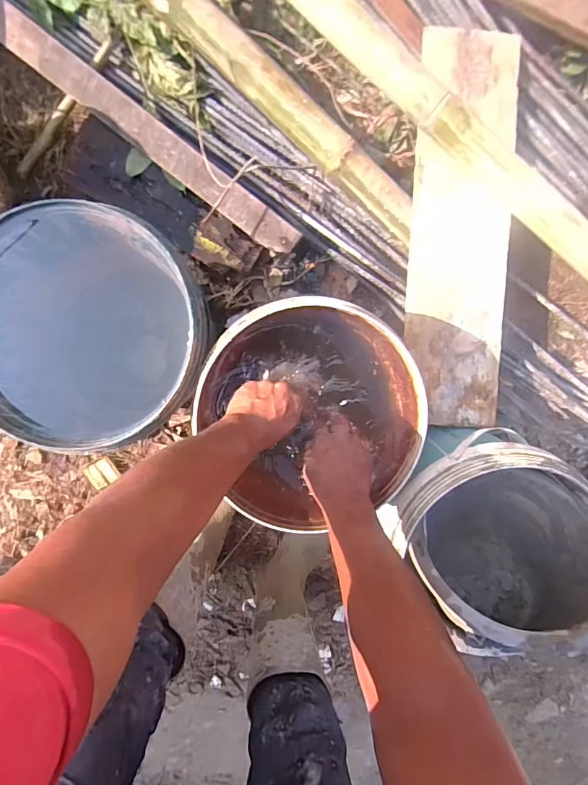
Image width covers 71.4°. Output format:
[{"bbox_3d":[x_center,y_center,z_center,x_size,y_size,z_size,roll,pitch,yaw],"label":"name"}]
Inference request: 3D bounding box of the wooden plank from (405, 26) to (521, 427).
[{"bbox_3d":[0.278,-0.268,0.672,0.165,0.030,0.637,3,92,-3],"label":"wooden plank"}]

